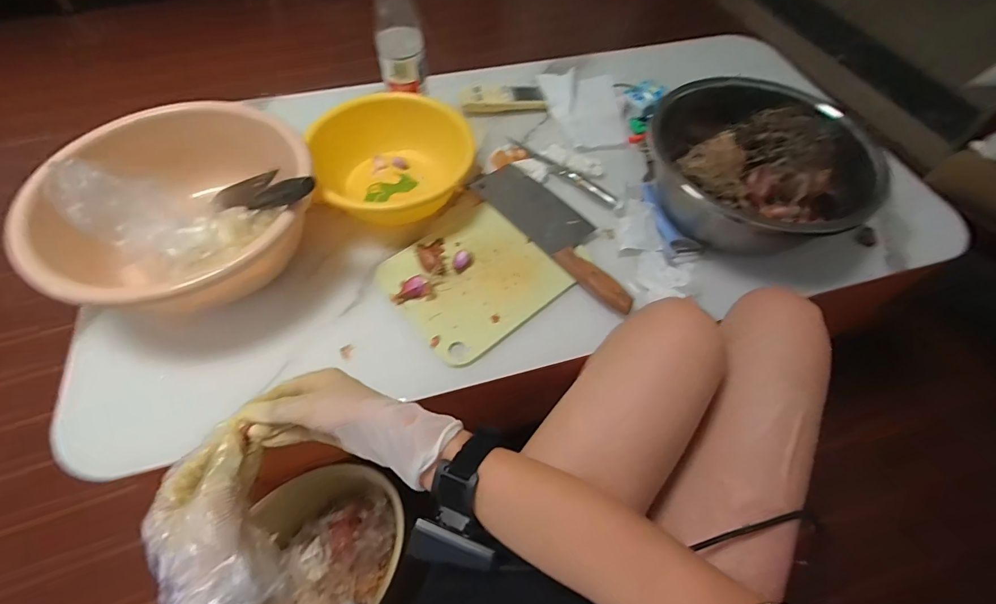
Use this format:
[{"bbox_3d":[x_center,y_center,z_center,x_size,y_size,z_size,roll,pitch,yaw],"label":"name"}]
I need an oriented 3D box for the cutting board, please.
[{"bbox_3d":[-0.026,-0.042,0.552,0.192,0.018,0.213,41,68,19],"label":"cutting board"}]

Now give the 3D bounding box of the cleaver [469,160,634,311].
[{"bbox_3d":[0.084,-0.101,0.587,0.084,0.021,0.284,-34,66,-22],"label":"cleaver"}]

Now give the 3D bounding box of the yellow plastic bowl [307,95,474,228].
[{"bbox_3d":[-0.138,-0.194,0.593,0.190,0.080,0.169,-17,60,-14],"label":"yellow plastic bowl"}]

